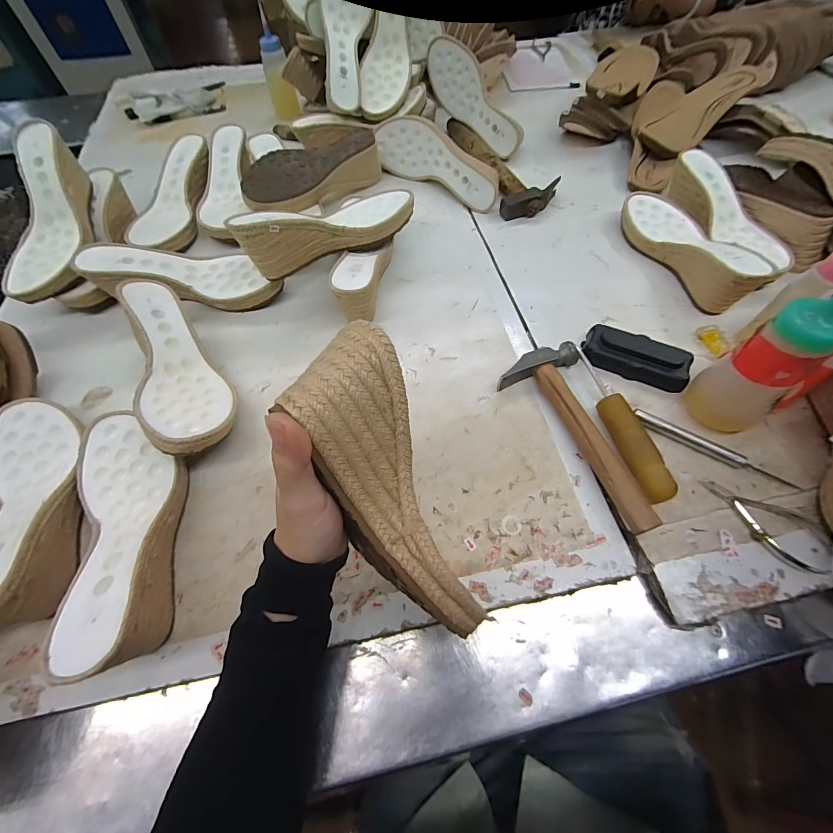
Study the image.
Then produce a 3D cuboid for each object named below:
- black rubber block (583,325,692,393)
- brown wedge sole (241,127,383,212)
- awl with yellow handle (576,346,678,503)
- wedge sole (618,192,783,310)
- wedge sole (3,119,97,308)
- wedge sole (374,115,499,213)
[{"bbox_3d":[0.240,-0.065,0.404,0.108,0.023,0.054,21,64,14],"label":"black rubber block"},{"bbox_3d":[-0.149,-0.358,0.544,0.081,0.065,0.210,39,69,21],"label":"brown wedge sole"},{"bbox_3d":[0.198,0.004,0.361,0.024,0.024,0.162,-14,61,-5],"label":"awl with yellow handle"},{"bbox_3d":[0.349,-0.228,0.467,0.082,0.060,0.226,-15,61,-6],"label":"wedge sole"},{"bbox_3d":[-0.454,-0.248,0.462,0.086,0.059,0.229,-4,82,0],"label":"wedge sole"},{"bbox_3d":[0.037,-0.396,0.570,0.212,0.072,0.056,31,66,18],"label":"wedge sole"}]

